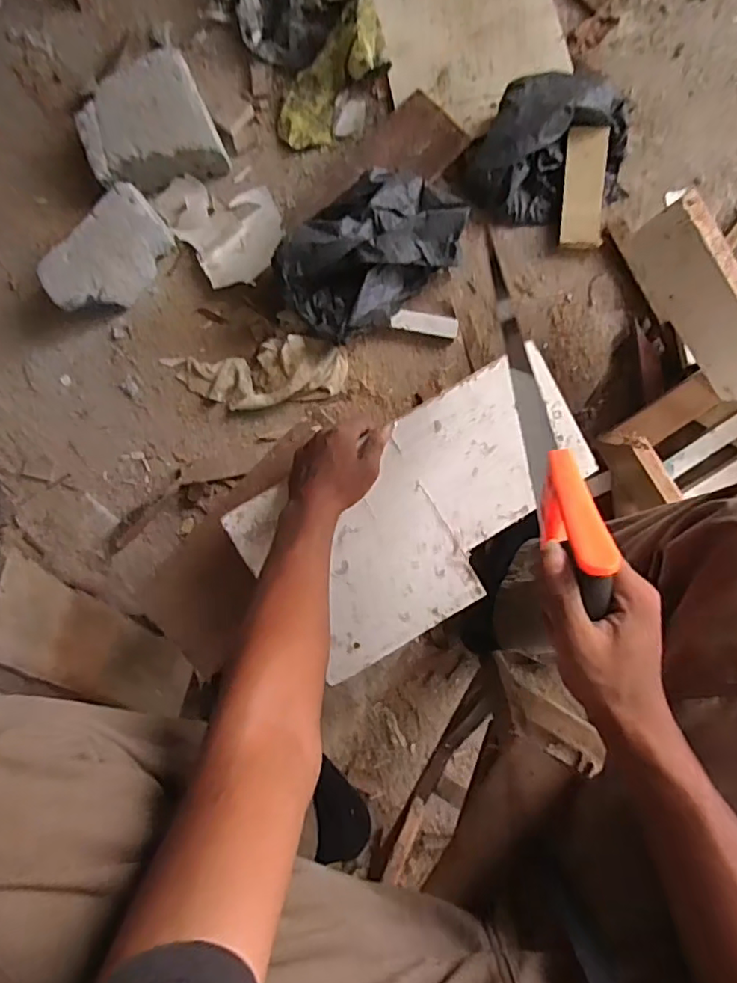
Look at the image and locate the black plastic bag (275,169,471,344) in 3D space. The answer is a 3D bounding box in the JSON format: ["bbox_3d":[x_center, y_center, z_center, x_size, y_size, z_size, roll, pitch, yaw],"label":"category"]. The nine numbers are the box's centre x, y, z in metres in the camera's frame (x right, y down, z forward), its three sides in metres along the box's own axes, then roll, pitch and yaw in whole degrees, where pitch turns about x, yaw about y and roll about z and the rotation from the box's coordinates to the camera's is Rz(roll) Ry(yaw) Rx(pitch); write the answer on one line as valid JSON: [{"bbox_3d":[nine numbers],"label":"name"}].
[{"bbox_3d":[0.002,-0.353,0.848,0.272,0.107,0.171,-38,83,3],"label":"black plastic bag"}]

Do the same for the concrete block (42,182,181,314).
[{"bbox_3d":[-0.409,-0.369,0.928,0.120,0.072,0.213,43,93,5],"label":"concrete block"}]

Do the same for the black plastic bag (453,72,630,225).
[{"bbox_3d":[0.257,-0.501,0.849,0.246,0.079,0.190,3,89,5],"label":"black plastic bag"}]

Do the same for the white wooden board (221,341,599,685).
[{"bbox_3d":[0.065,0.030,0.634,0.373,0.008,0.217,-30,98,1],"label":"white wooden board"}]

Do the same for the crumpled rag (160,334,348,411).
[{"bbox_3d":[-0.179,-0.181,0.910,0.290,0.046,0.102,-7,88,5],"label":"crumpled rag"}]

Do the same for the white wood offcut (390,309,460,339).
[{"bbox_3d":[0.086,-0.256,0.884,0.100,0.017,0.029,14,90,5],"label":"white wood offcut"}]

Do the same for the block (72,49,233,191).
[{"bbox_3d":[-0.348,-0.576,0.931,0.201,0.073,0.190,-18,87,5],"label":"block"}]

